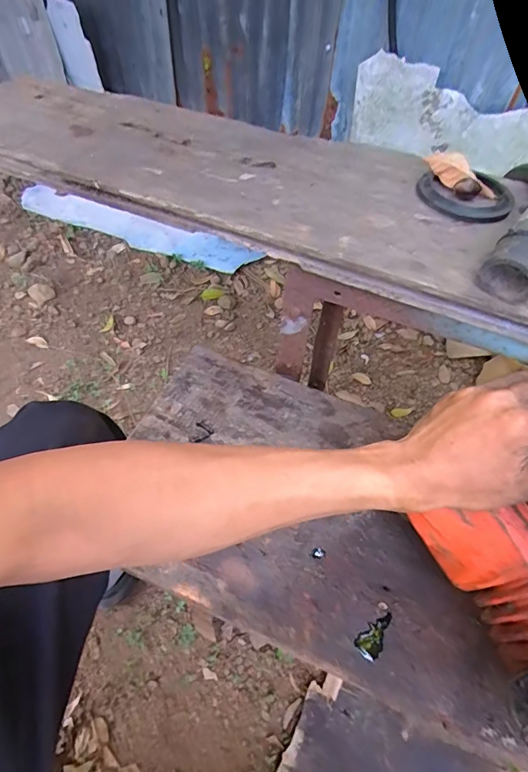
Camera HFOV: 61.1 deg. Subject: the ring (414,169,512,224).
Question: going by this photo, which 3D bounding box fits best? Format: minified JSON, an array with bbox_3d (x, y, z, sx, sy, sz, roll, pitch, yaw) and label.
[{"bbox_3d":[0.237,-0.218,0.521,0.105,0.011,0.105,1,53,-1],"label":"ring"}]

